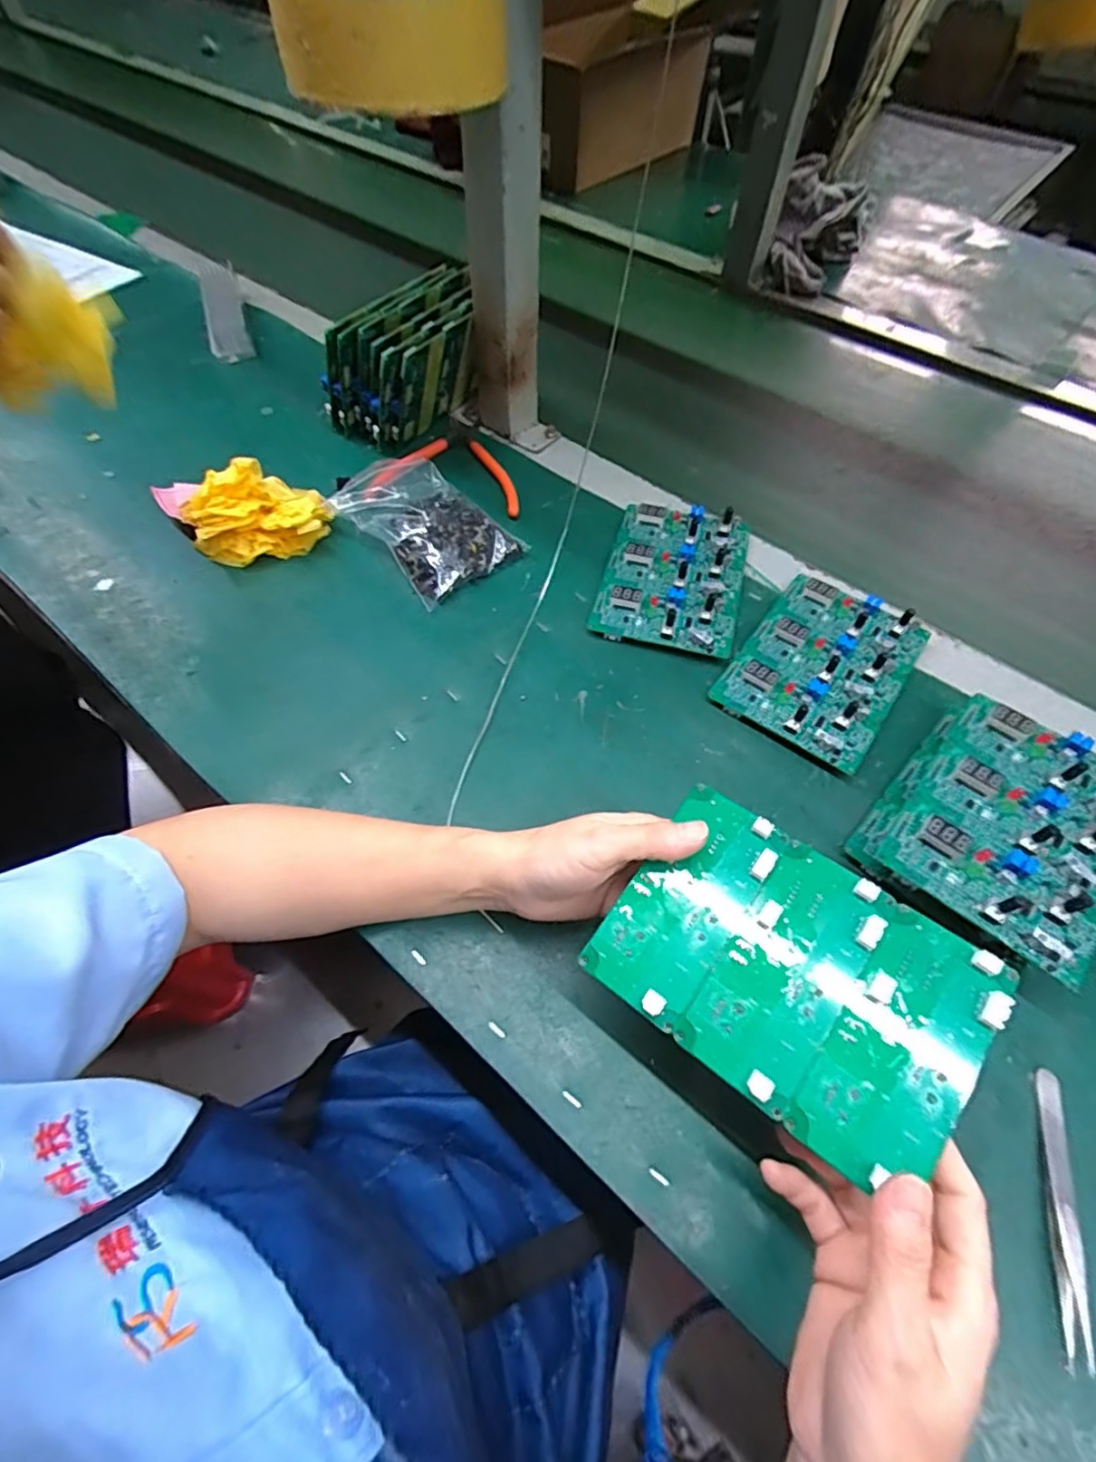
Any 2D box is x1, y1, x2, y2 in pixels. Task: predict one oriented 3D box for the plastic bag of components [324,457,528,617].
[{"bbox_3d":[-0.105,-0.174,0.497,0.095,0.034,0.148,-39,66,-22],"label":"plastic bag of components"}]

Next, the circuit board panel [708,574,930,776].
[{"bbox_3d":[0.199,-0.049,0.430,0.106,0.026,0.143,33,63,18],"label":"circuit board panel"}]

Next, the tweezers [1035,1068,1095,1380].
[{"bbox_3d":[0.240,0.222,0.277,0.013,0.007,0.114,15,59,9],"label":"tweezers"}]

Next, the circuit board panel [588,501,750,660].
[{"bbox_3d":[0.100,-0.125,0.475,0.105,0.023,0.144,13,59,7],"label":"circuit board panel"}]

